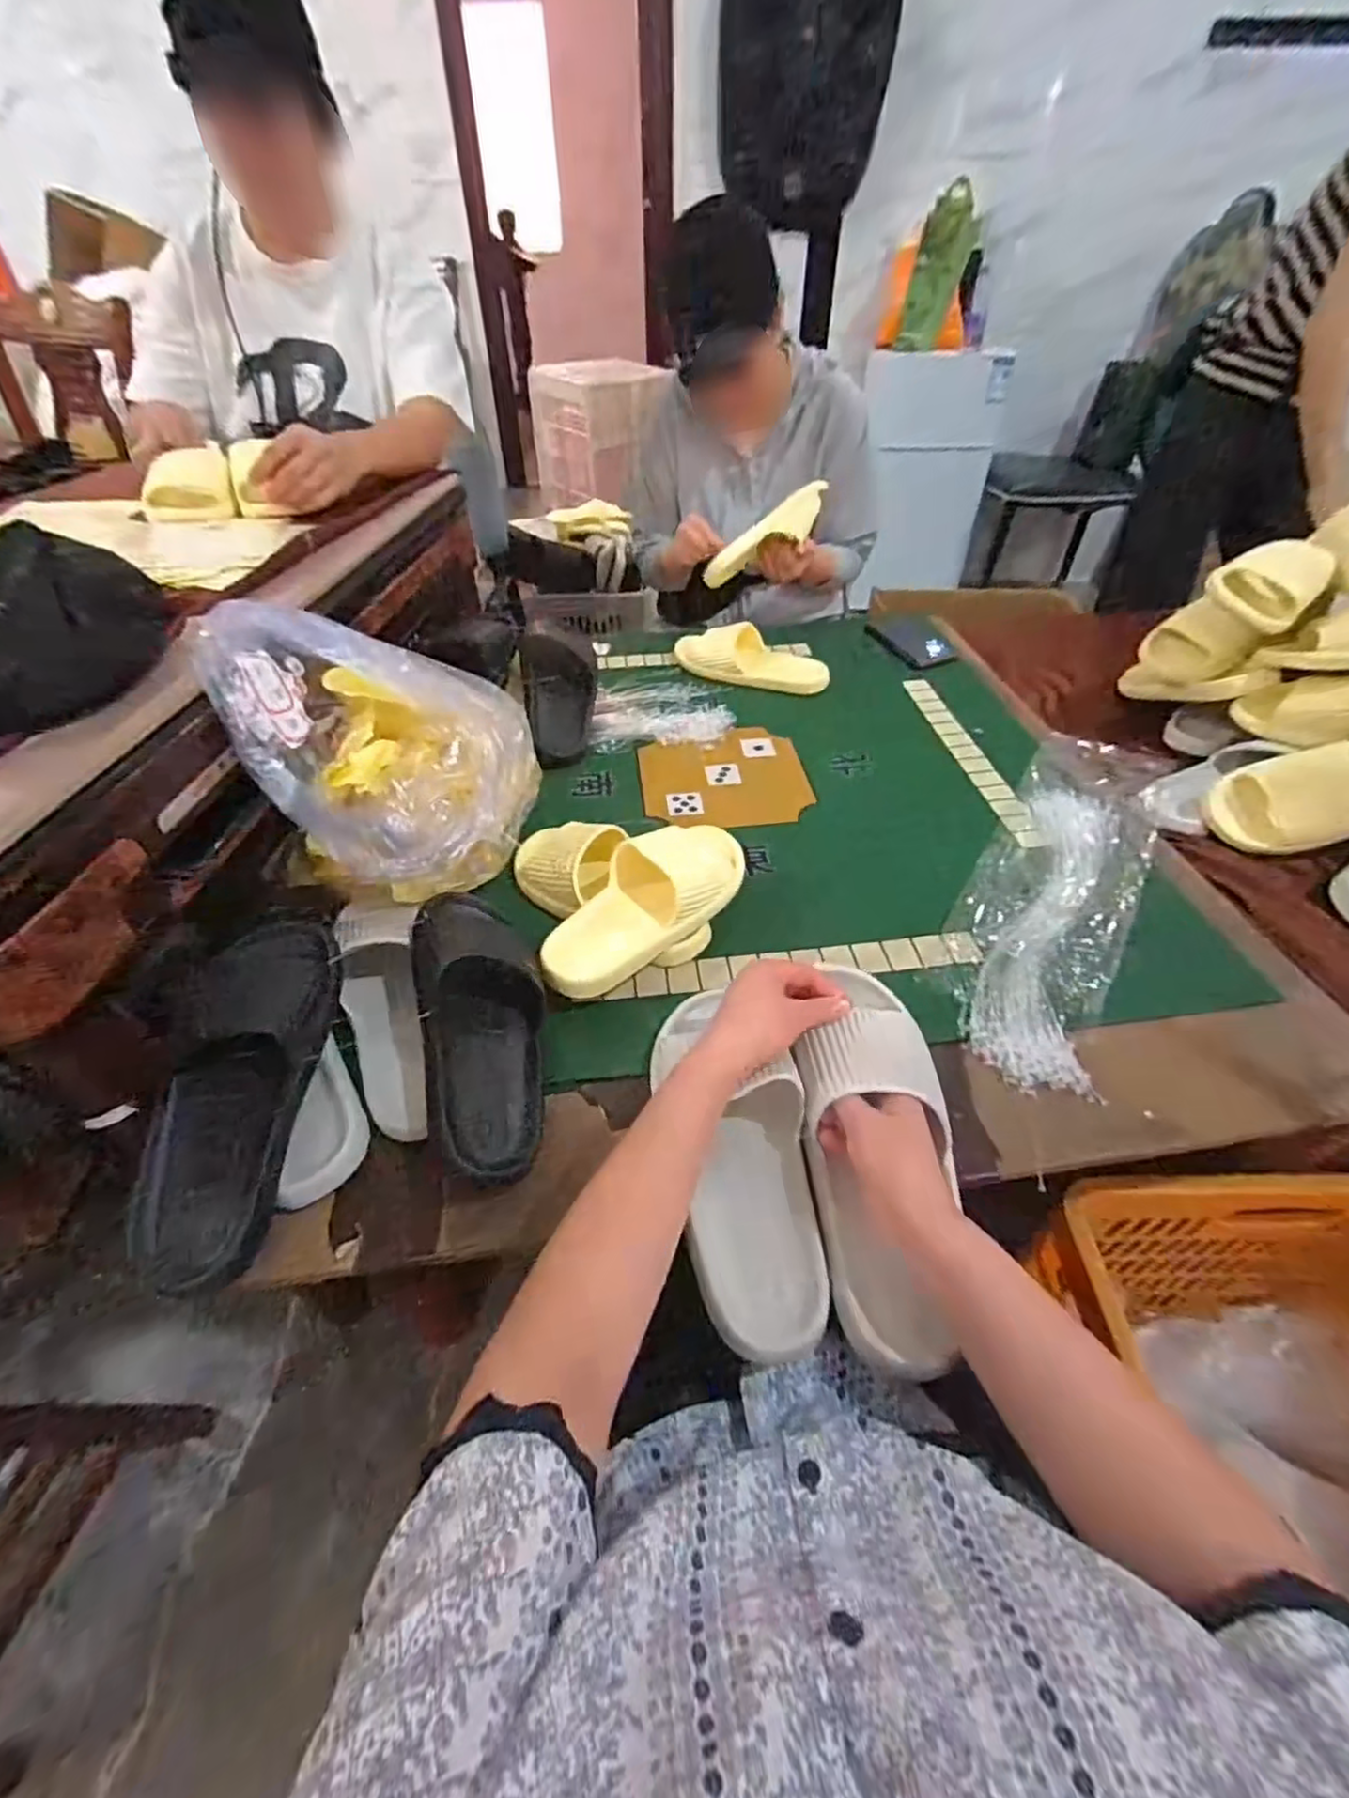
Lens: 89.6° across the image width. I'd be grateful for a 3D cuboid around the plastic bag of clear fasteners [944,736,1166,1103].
[{"bbox_3d":[0.401,-0.026,0.709,0.148,0.025,0.523,24,49,22],"label":"plastic bag of clear fasteners"}]

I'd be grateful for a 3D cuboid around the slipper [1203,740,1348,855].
[{"bbox_3d":[0.729,-0.126,0.732,0.248,0.070,0.098,-20,42,18],"label":"slipper"}]

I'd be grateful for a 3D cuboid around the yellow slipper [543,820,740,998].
[{"bbox_3d":[-0.023,0.008,0.666,0.105,0.083,0.247,28,51,25],"label":"yellow slipper"}]

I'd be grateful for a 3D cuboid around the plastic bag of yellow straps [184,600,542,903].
[{"bbox_3d":[-0.264,-0.140,0.652,0.218,0.226,0.238,34,54,29],"label":"plastic bag of yellow straps"}]

